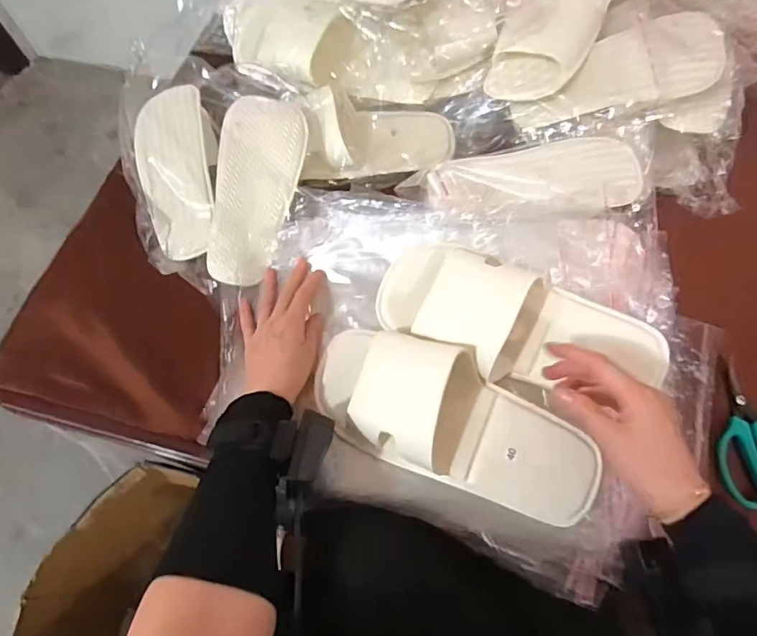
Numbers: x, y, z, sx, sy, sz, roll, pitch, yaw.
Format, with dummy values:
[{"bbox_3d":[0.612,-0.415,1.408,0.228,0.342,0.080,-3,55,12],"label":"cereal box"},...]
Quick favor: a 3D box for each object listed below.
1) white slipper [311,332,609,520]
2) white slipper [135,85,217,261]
[{"bbox_3d":[0.069,0.091,0.437,0.274,0.076,0.110,26,68,8],"label":"white slipper"},{"bbox_3d":[-0.244,-0.176,0.565,0.094,0.051,0.213,-9,79,-3],"label":"white slipper"}]

